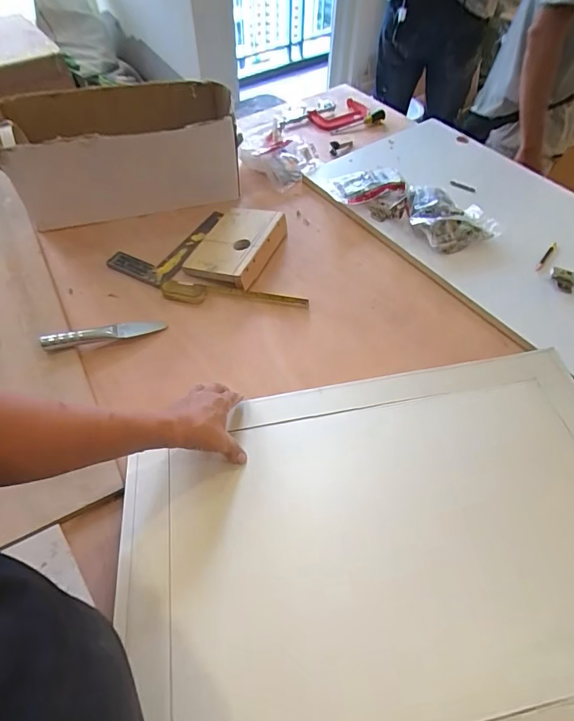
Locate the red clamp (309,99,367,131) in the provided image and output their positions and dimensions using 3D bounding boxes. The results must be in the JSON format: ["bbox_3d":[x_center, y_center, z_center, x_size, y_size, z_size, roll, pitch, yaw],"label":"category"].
[{"bbox_3d":[0.147,-0.681,1.189,0.156,0.050,0.074,-20,58,-14],"label":"red clamp"}]

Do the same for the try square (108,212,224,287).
[{"bbox_3d":[-0.232,-0.246,0.887,0.135,0.024,0.244,29,60,18],"label":"try square"}]

